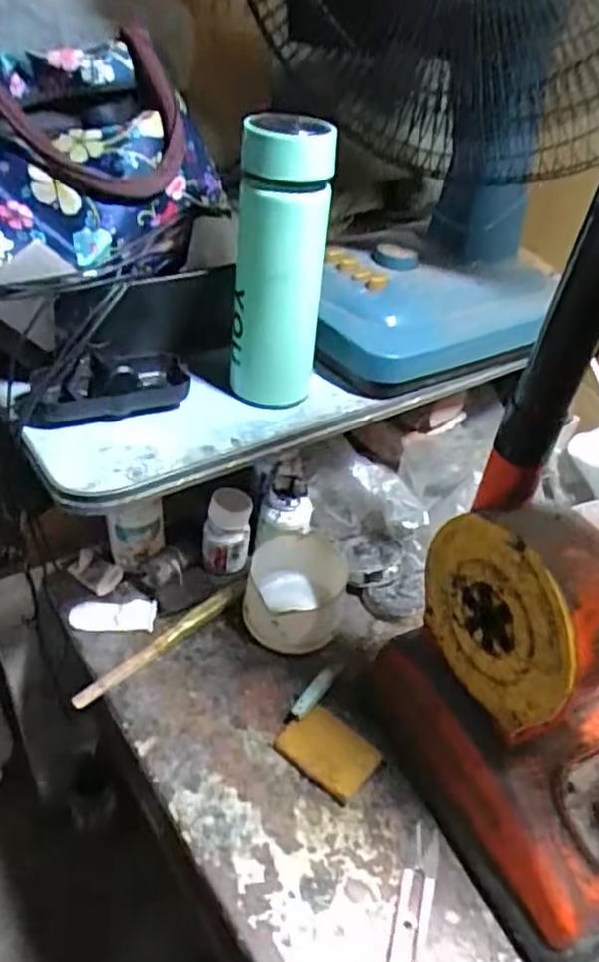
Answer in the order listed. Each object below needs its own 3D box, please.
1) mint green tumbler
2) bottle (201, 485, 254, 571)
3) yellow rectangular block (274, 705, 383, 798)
[{"bbox_3d":[-0.014,-0.151,0.495,0.066,0.205,0.058,5,40,-3],"label":"mint green tumbler"},{"bbox_3d":[-0.068,0.048,0.636,0.043,0.078,0.043,5,40,-3],"label":"bottle"},{"bbox_3d":[0.023,0.206,0.518,0.070,0.011,0.050,29,44,24],"label":"yellow rectangular block"}]

